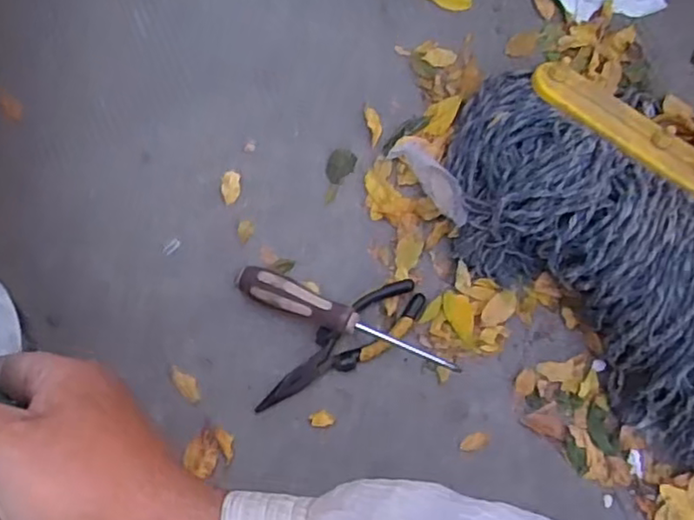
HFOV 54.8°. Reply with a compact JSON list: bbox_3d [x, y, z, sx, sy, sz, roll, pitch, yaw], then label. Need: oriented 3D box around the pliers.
[{"bbox_3d":[-0.008,0.079,0.606,0.175,0.010,0.049,-33,82,-2],"label":"pliers"}]

